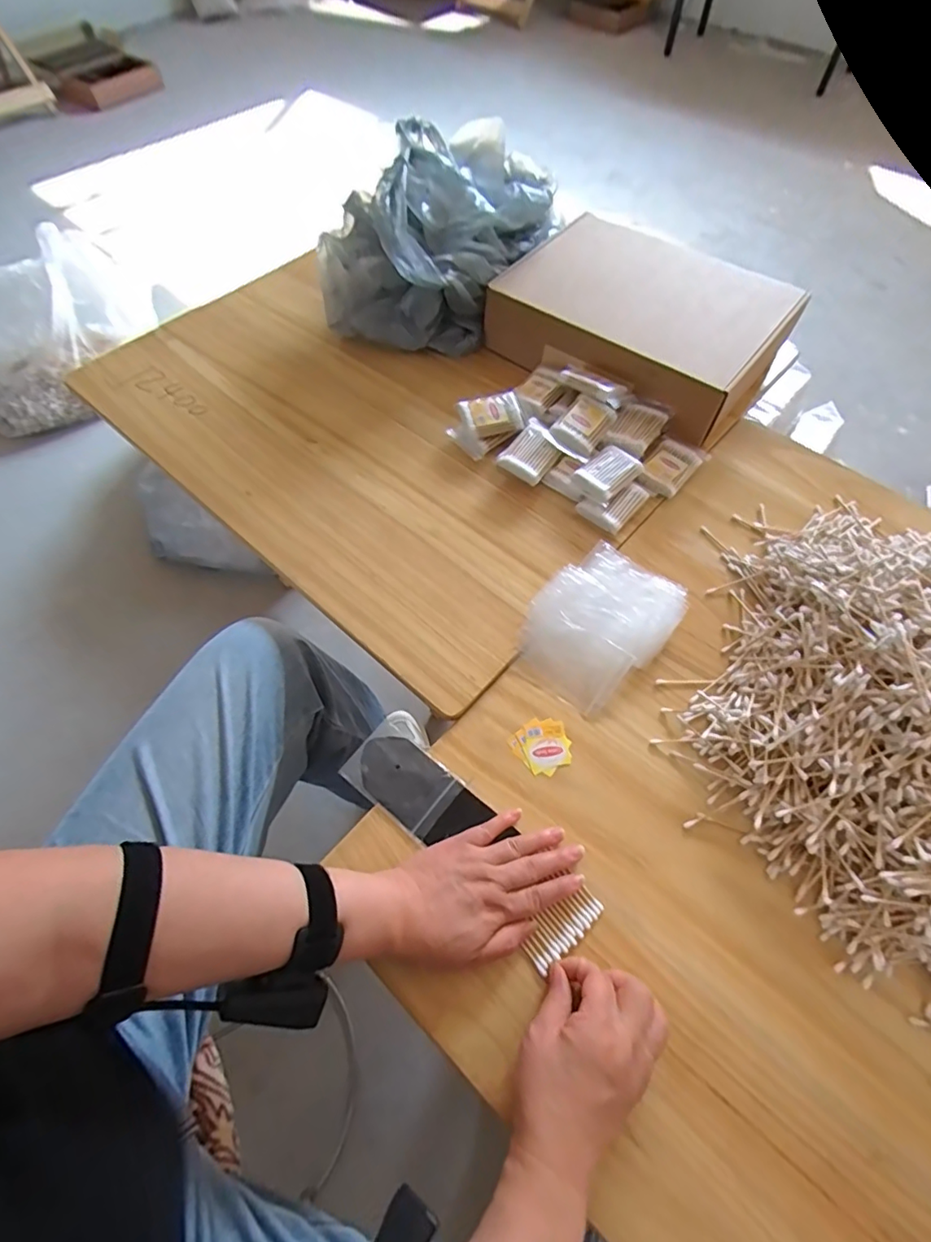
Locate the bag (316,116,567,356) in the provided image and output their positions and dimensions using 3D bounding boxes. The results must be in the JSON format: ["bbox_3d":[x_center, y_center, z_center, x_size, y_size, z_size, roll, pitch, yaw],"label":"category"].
[{"bbox_3d":[-0.036,-0.572,0.784,0.242,0.161,0.332,26,65,14],"label":"bag"}]

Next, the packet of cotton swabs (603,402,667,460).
[{"bbox_3d":[0.220,-0.246,0.679,0.054,0.019,0.093,28,65,15],"label":"packet of cotton swabs"}]

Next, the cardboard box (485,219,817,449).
[{"bbox_3d":[0.239,-0.419,0.741,0.366,0.099,0.253,35,67,18],"label":"cardboard box"}]

